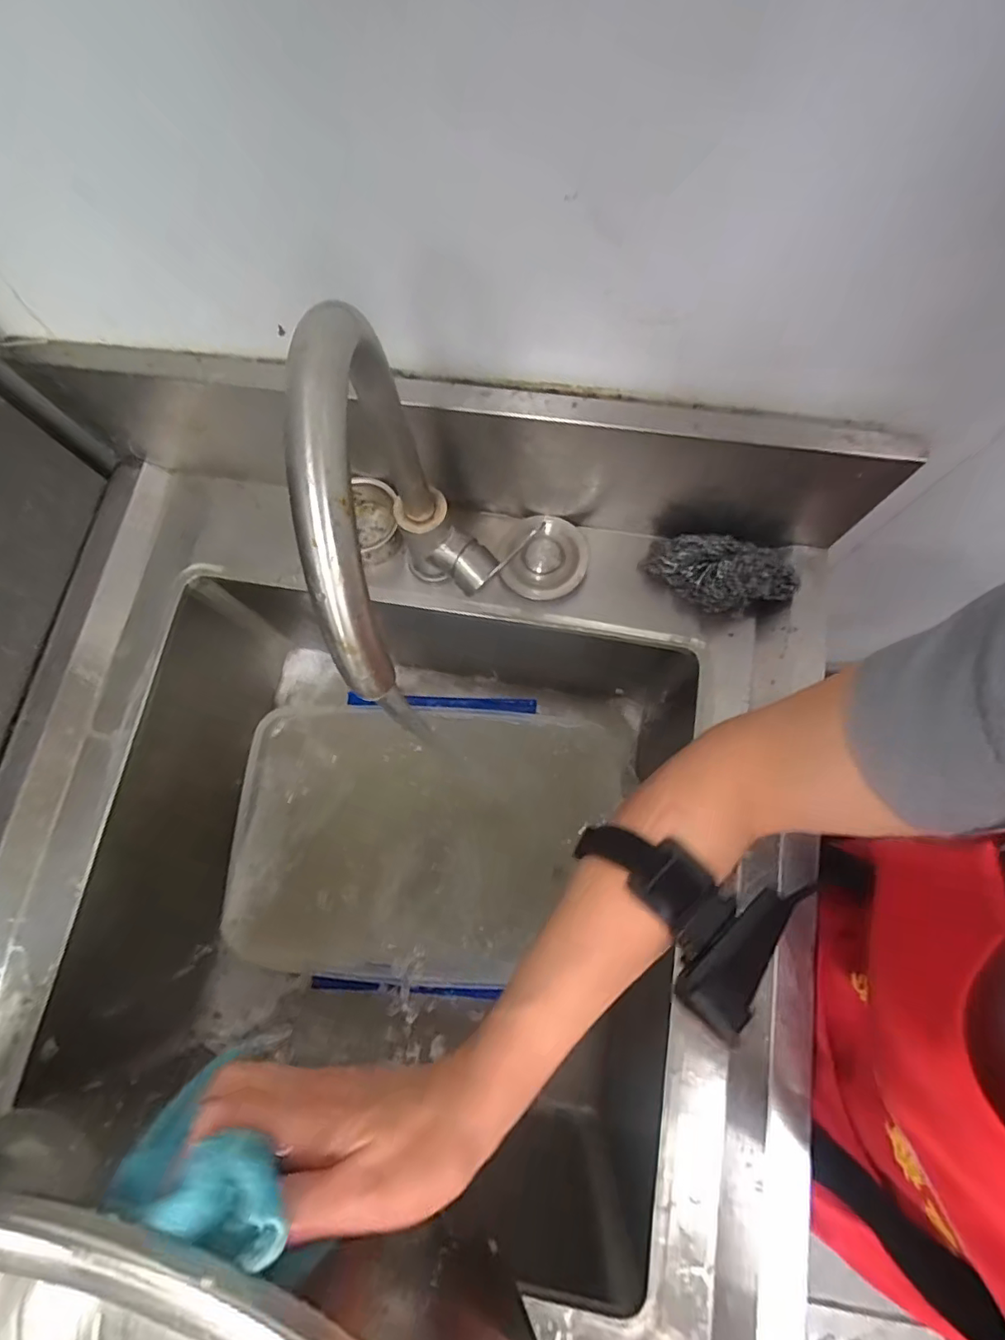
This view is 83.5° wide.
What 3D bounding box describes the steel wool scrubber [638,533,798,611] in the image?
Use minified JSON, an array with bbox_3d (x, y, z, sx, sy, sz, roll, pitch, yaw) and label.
[{"bbox_3d":[0.193,-0.087,0.503,0.130,0.055,0.064,20,76,7],"label":"steel wool scrubber"}]

